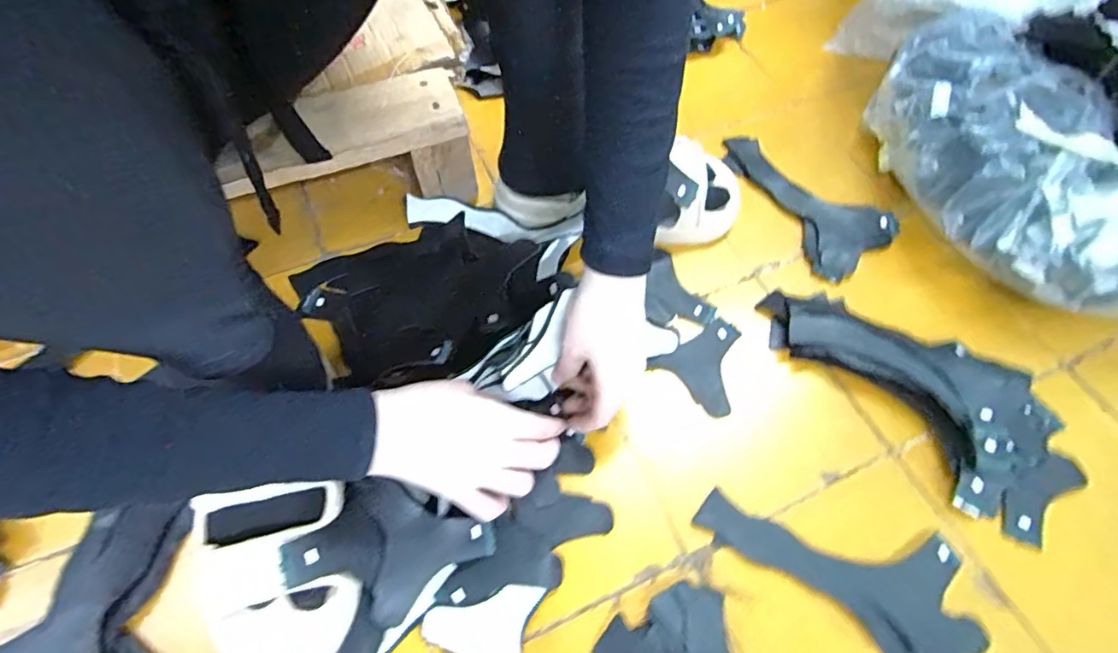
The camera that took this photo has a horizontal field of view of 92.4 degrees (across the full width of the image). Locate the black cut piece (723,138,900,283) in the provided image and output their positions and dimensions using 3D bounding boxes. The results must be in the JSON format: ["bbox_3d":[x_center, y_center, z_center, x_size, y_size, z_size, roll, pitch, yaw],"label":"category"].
[{"bbox_3d":[0.266,-0.146,0.586,0.095,0.018,0.210,-22,62,-12],"label":"black cut piece"}]

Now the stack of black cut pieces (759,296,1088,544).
[{"bbox_3d":[0.305,0.046,0.466,0.273,0.036,0.131,40,67,21],"label":"stack of black cut pieces"}]

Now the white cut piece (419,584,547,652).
[{"bbox_3d":[-0.056,0.218,0.374,0.084,0.018,0.073,6,60,4],"label":"white cut piece"}]

